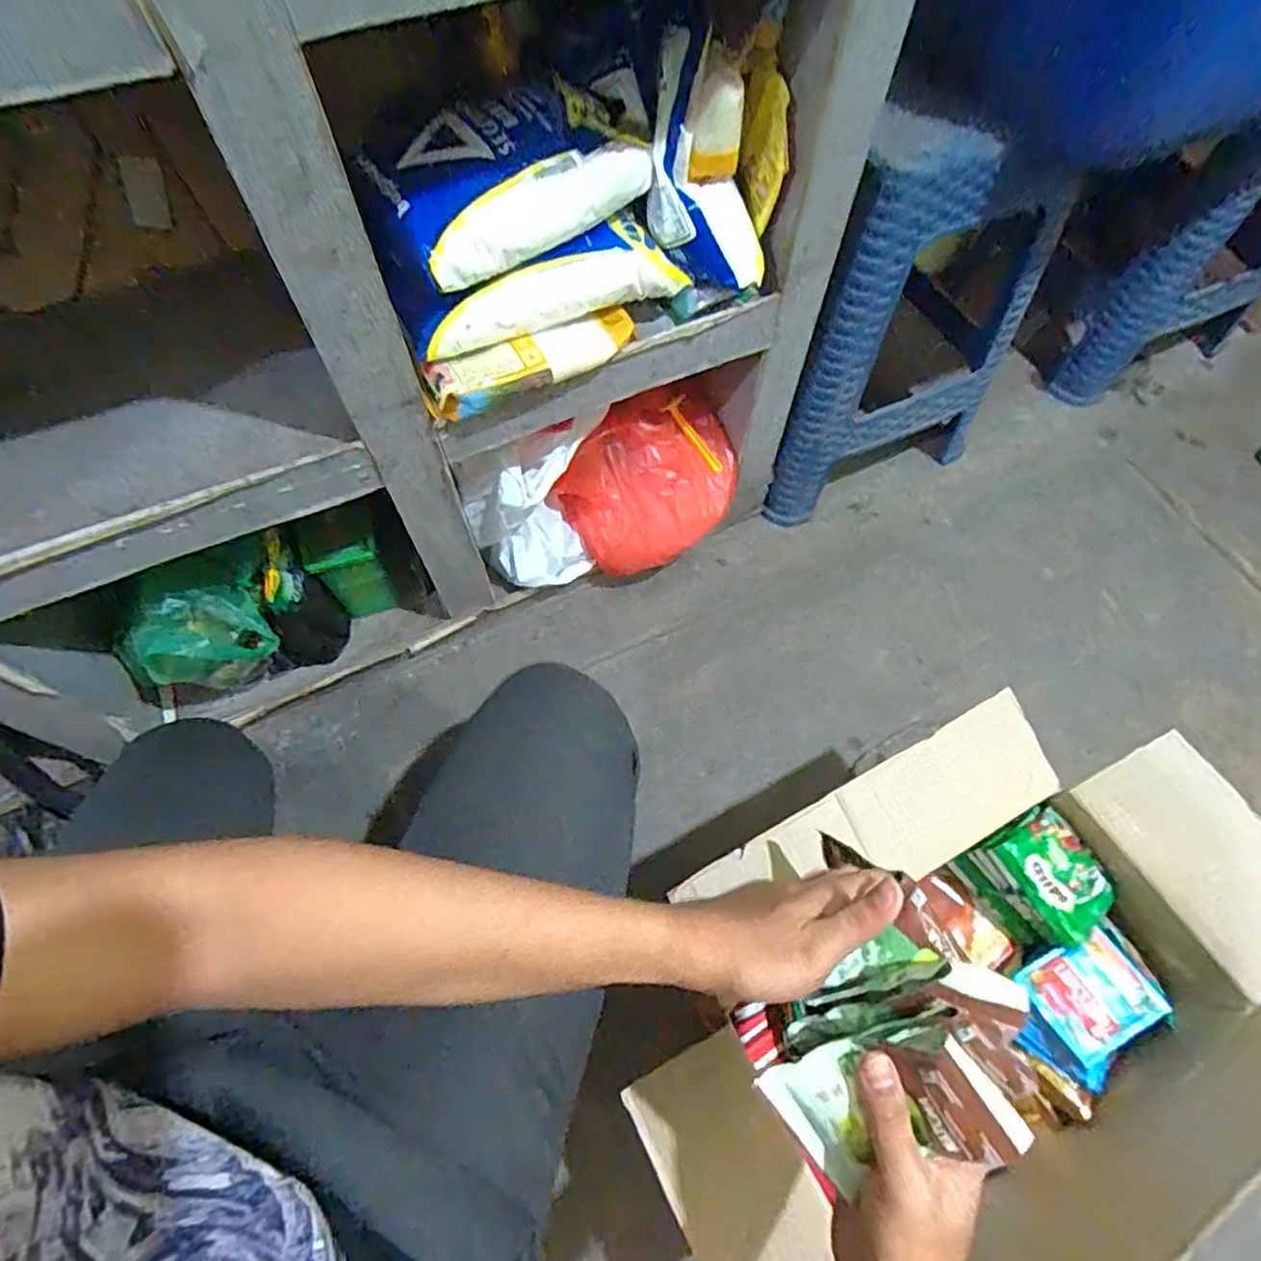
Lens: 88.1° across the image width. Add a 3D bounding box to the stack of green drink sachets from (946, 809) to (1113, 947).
[{"bbox_3d":[0.370,0.221,0.591,0.097,0.065,0.100,-29,68,-14],"label":"stack of green drink sachets"}]

